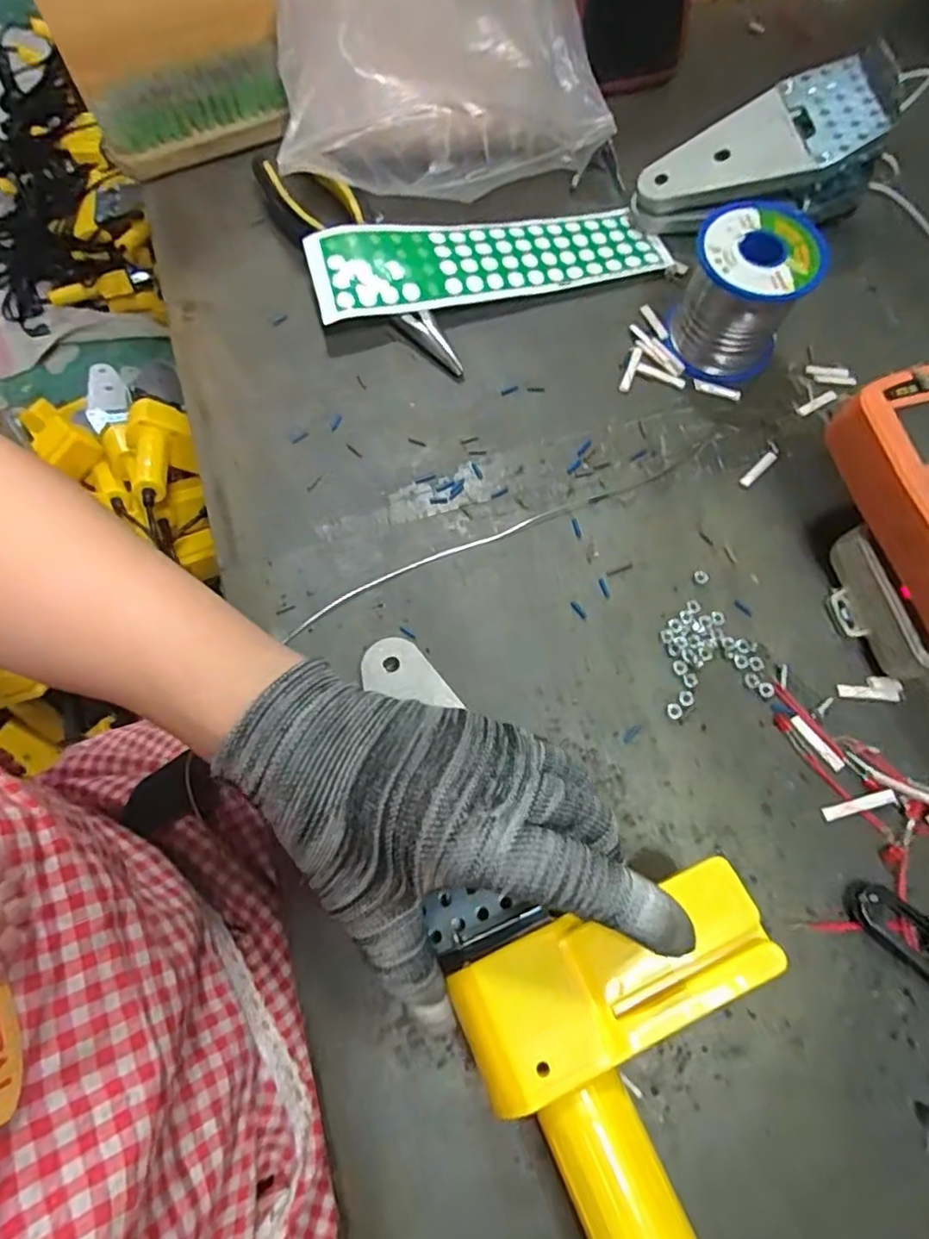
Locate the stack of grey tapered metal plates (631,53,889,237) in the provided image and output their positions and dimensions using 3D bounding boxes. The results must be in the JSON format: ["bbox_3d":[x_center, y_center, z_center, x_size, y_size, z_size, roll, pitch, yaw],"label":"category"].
[{"bbox_3d":[0.182,-0.286,0.407,0.148,0.054,0.074,-13,70,14],"label":"stack of grey tapered metal plates"}]

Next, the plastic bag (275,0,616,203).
[{"bbox_3d":[-0.023,-0.344,0.399,0.193,0.084,0.135,-18,72,-7],"label":"plastic bag"}]

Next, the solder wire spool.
[{"bbox_3d":[0.153,-0.181,0.357,0.063,0.063,0.063,0,71,-1],"label":"solder wire spool"}]

